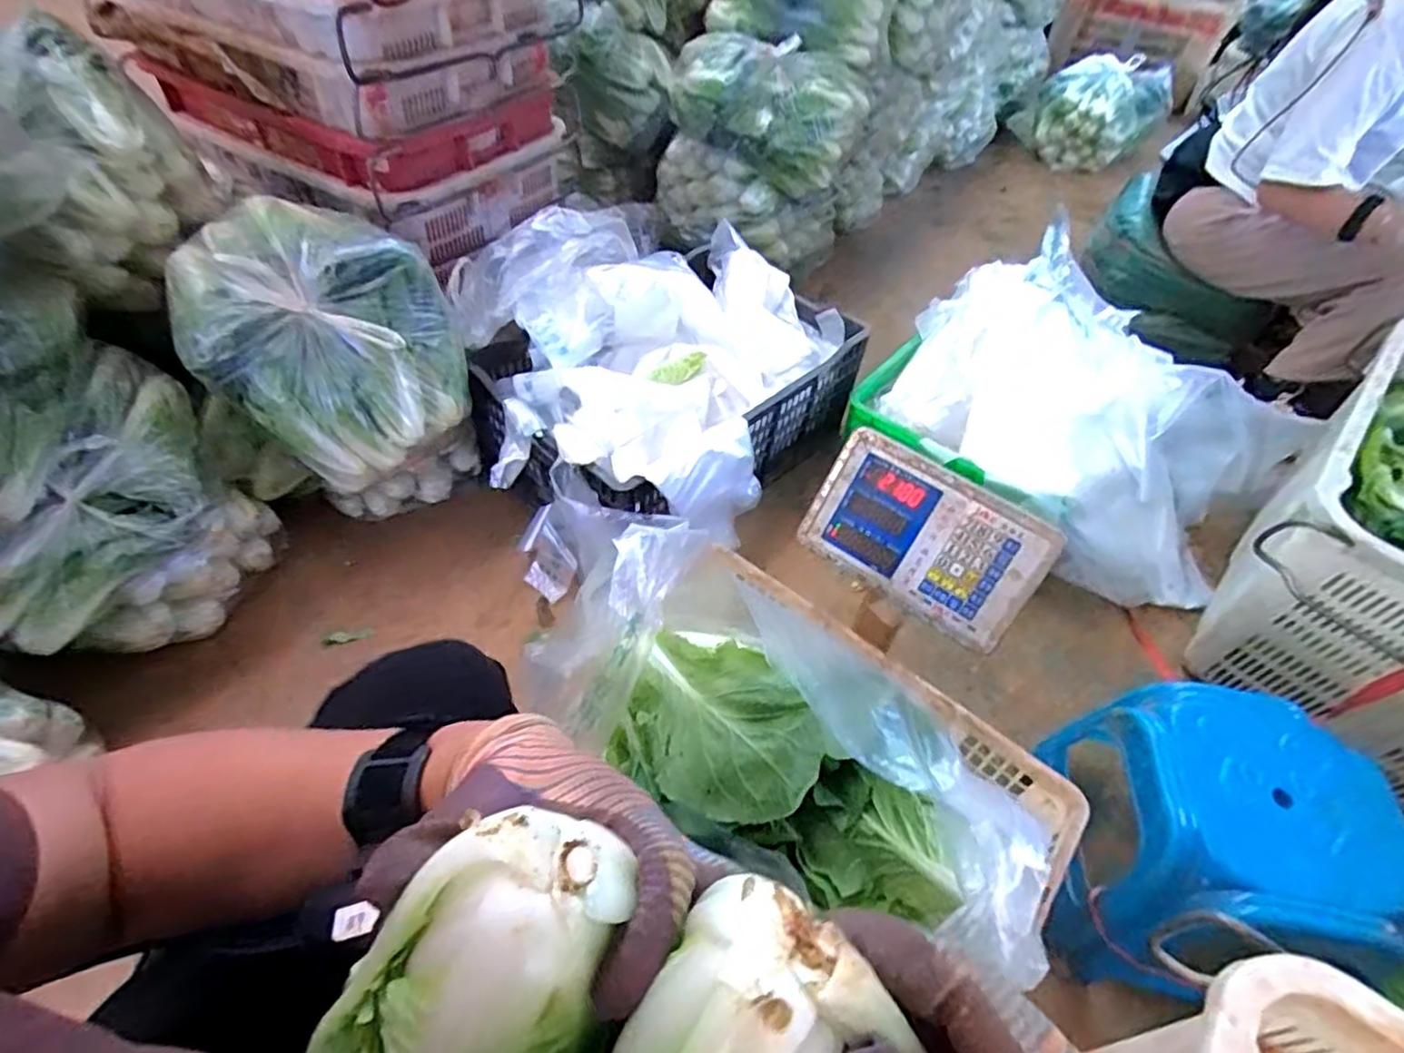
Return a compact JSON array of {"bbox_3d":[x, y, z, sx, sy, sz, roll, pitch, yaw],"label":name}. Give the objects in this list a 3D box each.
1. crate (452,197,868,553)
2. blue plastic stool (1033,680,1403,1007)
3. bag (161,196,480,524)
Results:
[{"bbox_3d":[-0.071,-0.274,1.159,0.640,0.326,0.491,-36,62,-30],"label":"crate"},{"bbox_3d":[0.554,0.345,0.762,0.279,0.250,0.279,-3,48,4],"label":"blue plastic stool"},{"bbox_3d":[-0.516,-0.212,1.002,0.316,0.402,0.307,-23,56,-23],"label":"bag"}]

